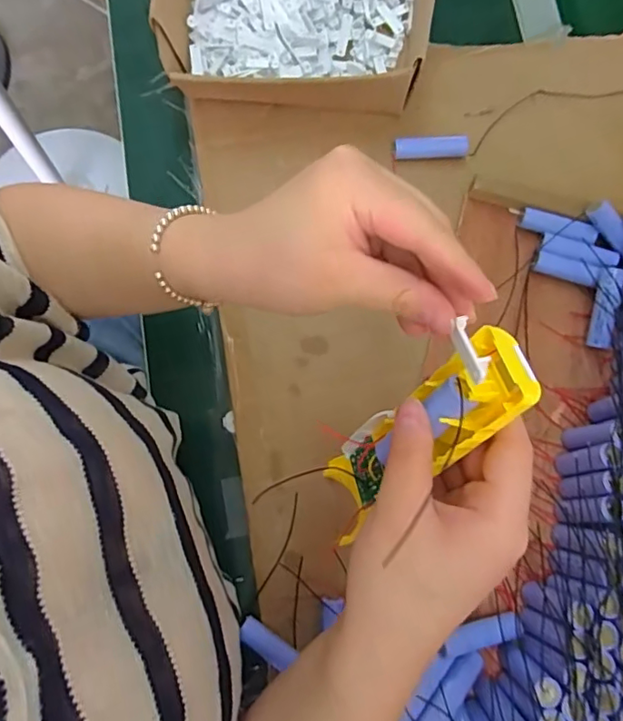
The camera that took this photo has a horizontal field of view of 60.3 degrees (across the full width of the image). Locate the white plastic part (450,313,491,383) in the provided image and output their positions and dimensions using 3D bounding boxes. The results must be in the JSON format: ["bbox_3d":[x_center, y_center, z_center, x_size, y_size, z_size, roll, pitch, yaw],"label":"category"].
[{"bbox_3d":[0.068,-0.004,0.228,0.008,0.008,0.027,-18,65,-3],"label":"white plastic part"}]

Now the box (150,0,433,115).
[{"bbox_3d":[-0.011,-0.332,0.486,0.240,0.068,0.233,2,81,0],"label":"box"}]

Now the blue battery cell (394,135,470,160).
[{"bbox_3d":[0.107,-0.192,0.481,0.063,0.018,0.017,2,81,0],"label":"blue battery cell"}]

